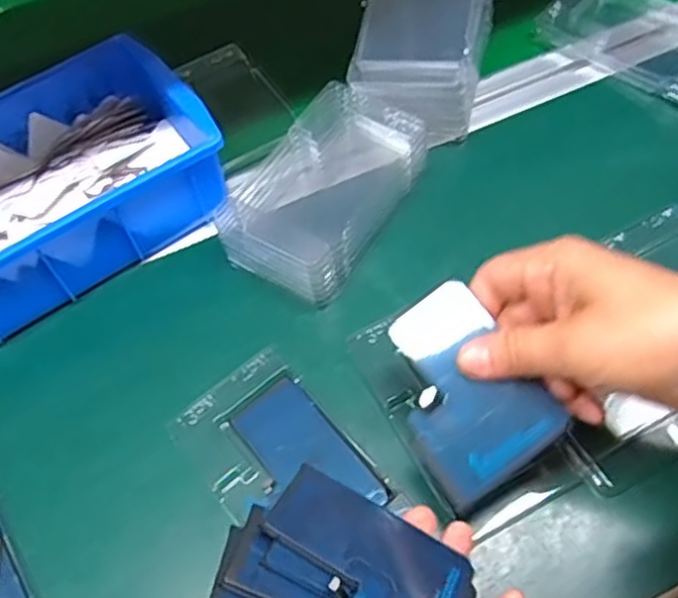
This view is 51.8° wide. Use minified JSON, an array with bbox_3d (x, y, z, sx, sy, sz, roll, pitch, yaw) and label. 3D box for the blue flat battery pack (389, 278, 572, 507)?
[{"bbox_3d":[0.056,0.041,0.328,0.061,0.006,0.089,-35,73,-1],"label":"blue flat battery pack"}]

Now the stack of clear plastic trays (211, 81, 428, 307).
[{"bbox_3d":[-0.012,-0.068,0.431,0.086,0.037,0.131,26,64,19],"label":"stack of clear plastic trays"}]

